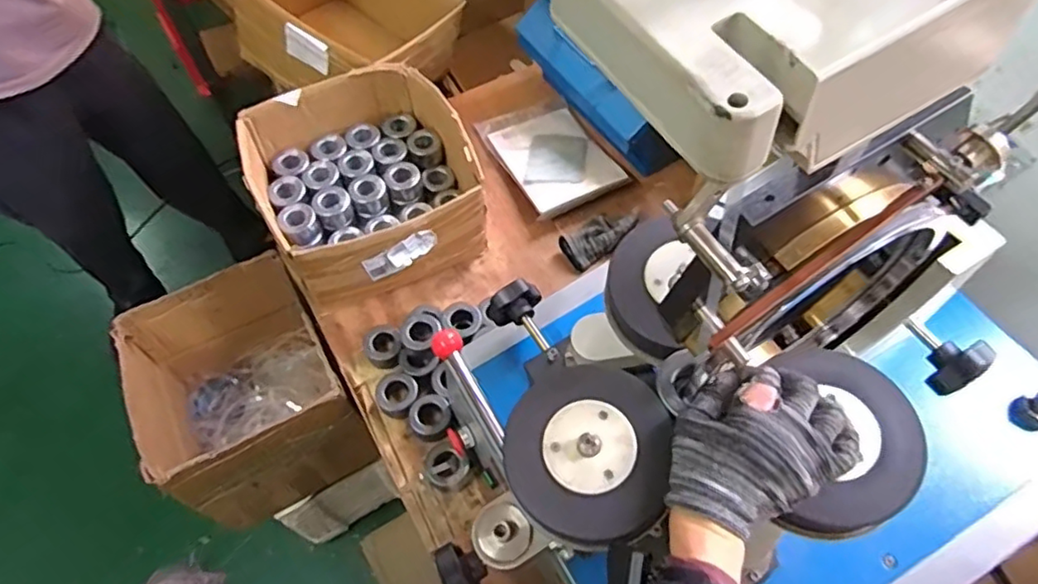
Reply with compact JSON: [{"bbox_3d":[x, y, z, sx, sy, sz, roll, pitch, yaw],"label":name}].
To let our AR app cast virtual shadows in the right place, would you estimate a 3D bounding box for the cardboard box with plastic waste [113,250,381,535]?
[{"bbox_3d":[-0.470,0.187,1.107,0.289,0.324,0.321,-25,61,-14],"label":"cardboard box with plastic waste"}]

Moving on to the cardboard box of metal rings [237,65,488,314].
[{"bbox_3d":[-0.252,-0.180,1.030,0.317,0.162,0.352,-26,61,-14],"label":"cardboard box of metal rings"}]

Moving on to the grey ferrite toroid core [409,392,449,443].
[{"bbox_3d":[-0.127,0.185,0.898,0.060,0.024,0.066,0,58,1],"label":"grey ferrite toroid core"}]

